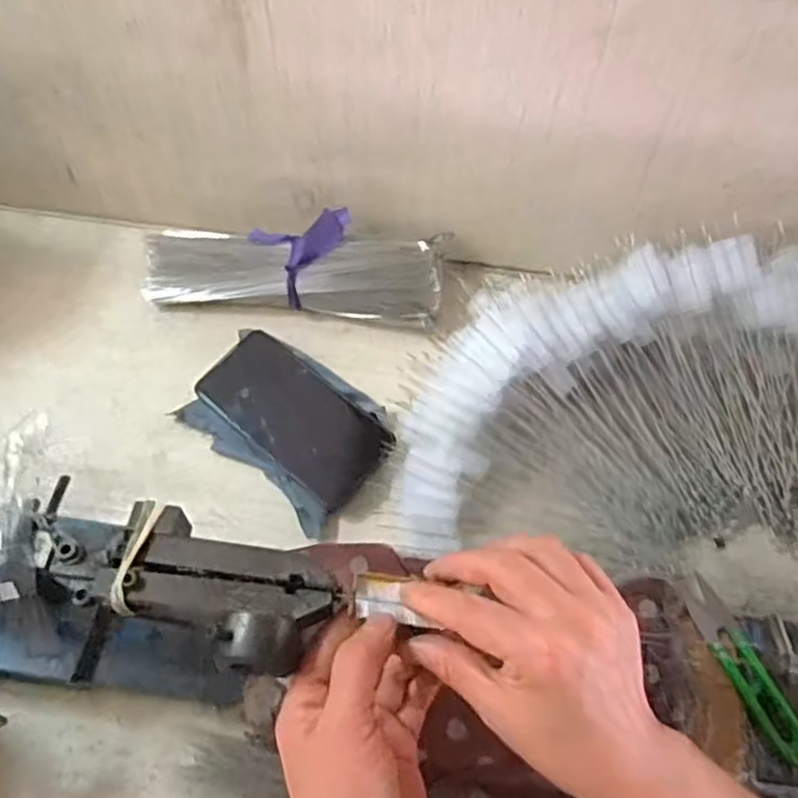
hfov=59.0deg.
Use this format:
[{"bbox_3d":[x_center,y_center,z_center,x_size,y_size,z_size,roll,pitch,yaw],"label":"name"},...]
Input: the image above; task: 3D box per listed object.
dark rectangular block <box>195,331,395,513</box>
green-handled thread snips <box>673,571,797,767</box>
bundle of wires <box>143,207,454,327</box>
[{"bbox_3d":[-0.083,0.012,0.568,0.157,0.009,0.079,40,71,15],"label":"dark rectangular block"},{"bbox_3d":[0.216,0.165,0.440,0.024,0.009,0.115,-20,62,-15],"label":"green-handled thread snips"},{"bbox_3d":[-0.090,-0.119,0.616,0.257,0.076,0.085,6,59,1],"label":"bundle of wires"}]

